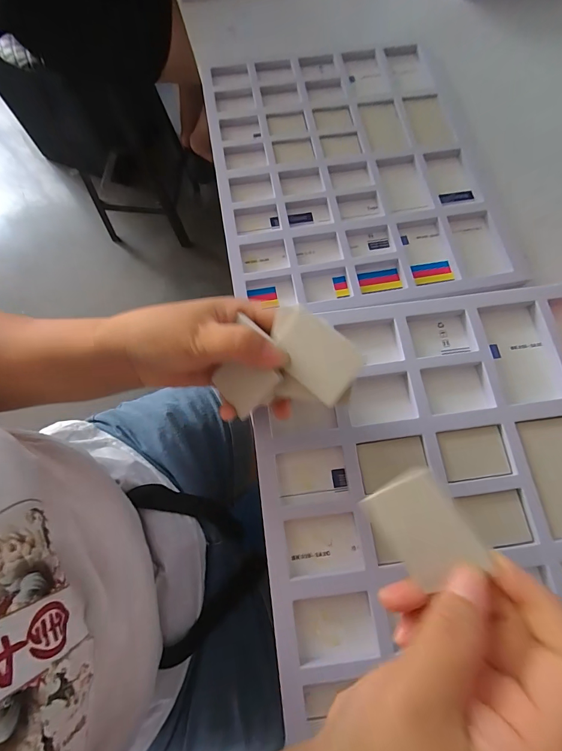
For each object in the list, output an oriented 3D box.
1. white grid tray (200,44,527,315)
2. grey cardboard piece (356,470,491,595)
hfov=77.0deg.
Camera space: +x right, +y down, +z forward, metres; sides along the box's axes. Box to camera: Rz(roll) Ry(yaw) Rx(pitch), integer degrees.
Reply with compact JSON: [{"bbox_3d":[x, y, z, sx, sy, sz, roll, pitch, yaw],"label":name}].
[{"bbox_3d":[0.082,-0.282,0.470,0.332,0.015,0.408,-8,72,-4],"label":"white grid tray"},{"bbox_3d":[0.067,0.074,0.170,0.038,0.004,0.048,-36,60,10],"label":"grey cardboard piece"}]

